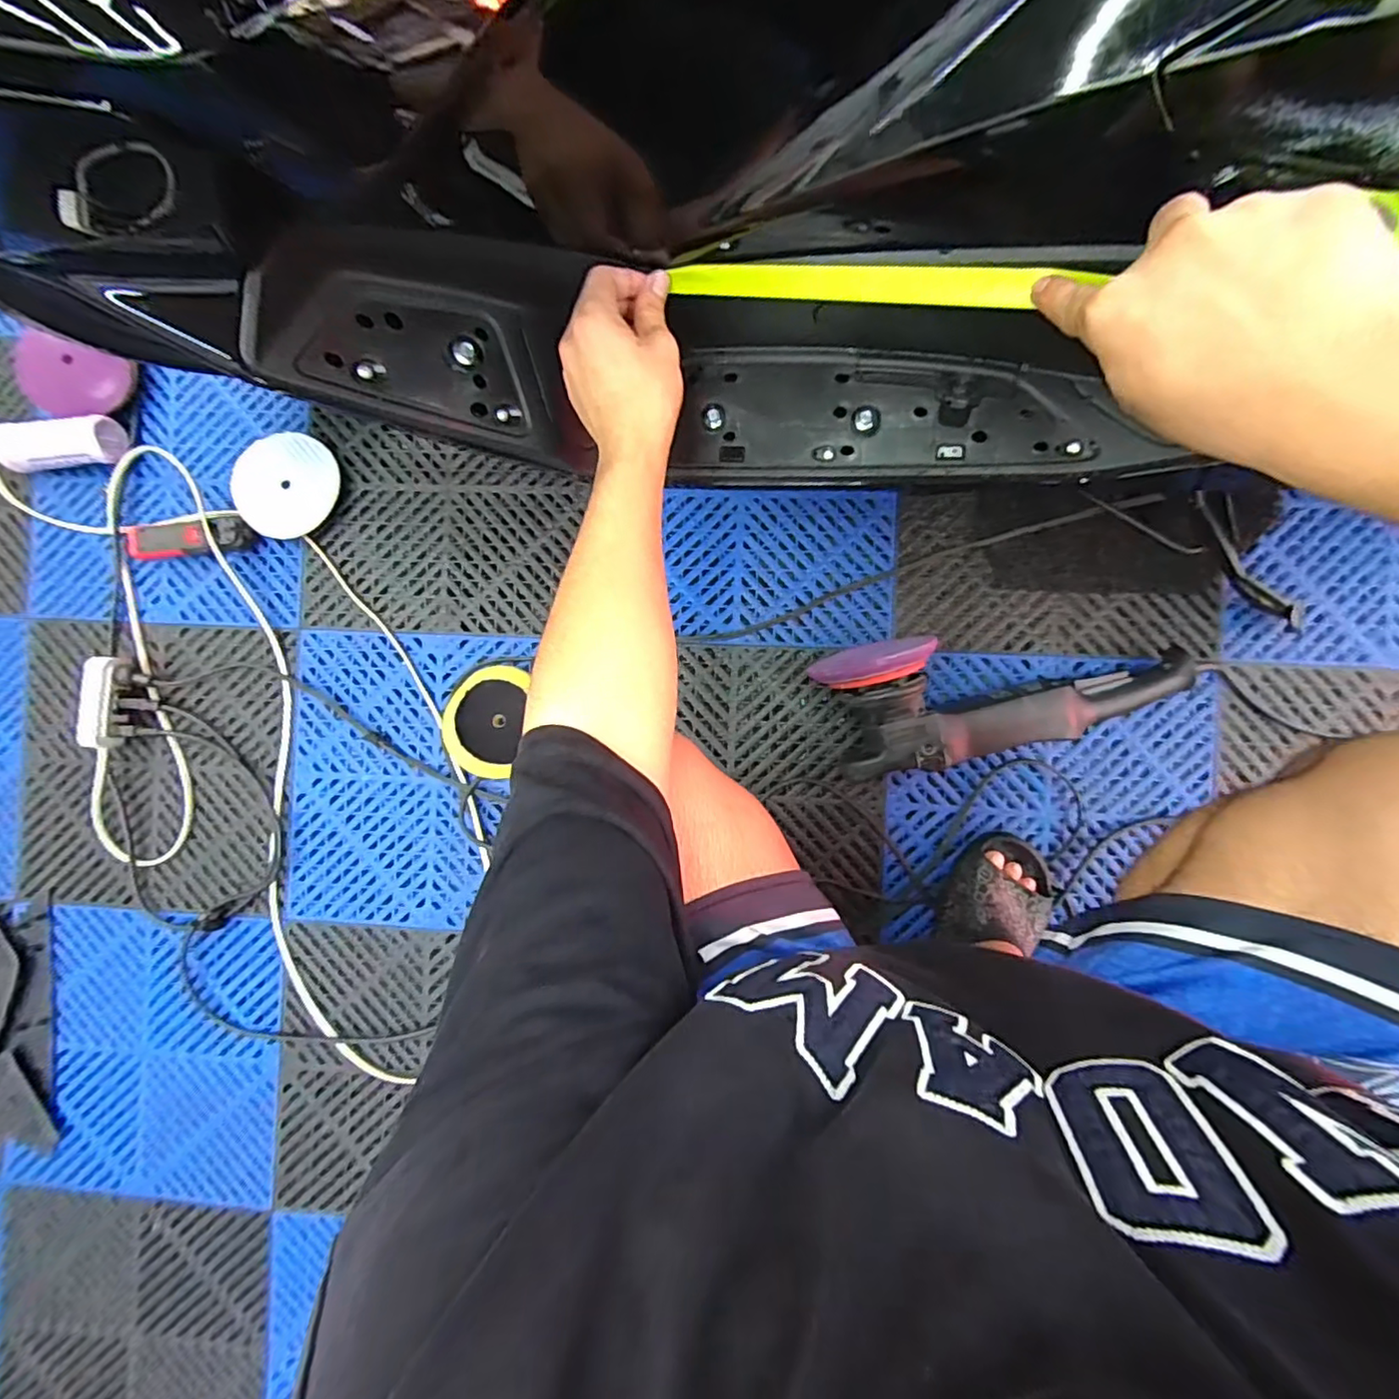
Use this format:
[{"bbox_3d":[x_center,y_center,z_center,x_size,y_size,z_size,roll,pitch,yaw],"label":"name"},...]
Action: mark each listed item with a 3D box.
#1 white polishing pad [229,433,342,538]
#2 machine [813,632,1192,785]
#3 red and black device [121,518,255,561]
[{"bbox_3d":[-0.559,-0.289,0.817,0.130,0.009,0.137,9,92,-9],"label":"white polishing pad"},{"bbox_3d":[0.359,-0.001,0.710,0.429,0.122,0.151,-5,90,4],"label":"machine"},{"bbox_3d":[-0.698,-0.219,0.821,0.194,0.030,0.044,0,90,4],"label":"red and black device"}]

